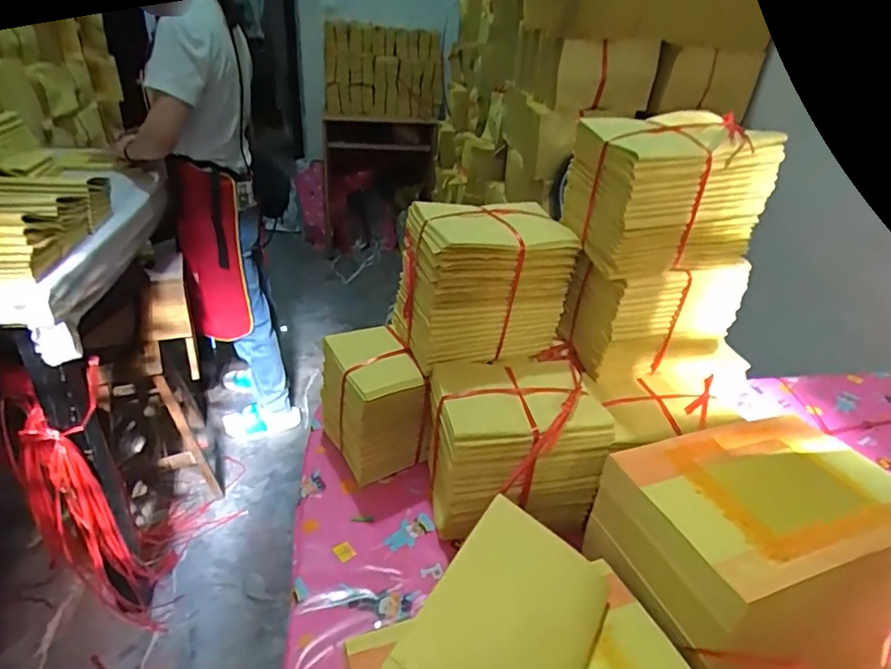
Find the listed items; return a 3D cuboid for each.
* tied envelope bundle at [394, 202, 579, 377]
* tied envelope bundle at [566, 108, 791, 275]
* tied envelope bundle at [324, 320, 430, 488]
[{"bbox_3d":[0.043,-0.060,0.632,0.183,0.153,0.112,-8,32,-19],"label":"tied envelope bundle"},{"bbox_3d":[0.227,-0.148,0.570,0.170,0.134,0.120,-3,31,-12],"label":"tied envelope bundle"},{"bbox_3d":[-0.087,0.086,0.664,0.092,0.149,0.125,-14,35,-27],"label":"tied envelope bundle"}]

